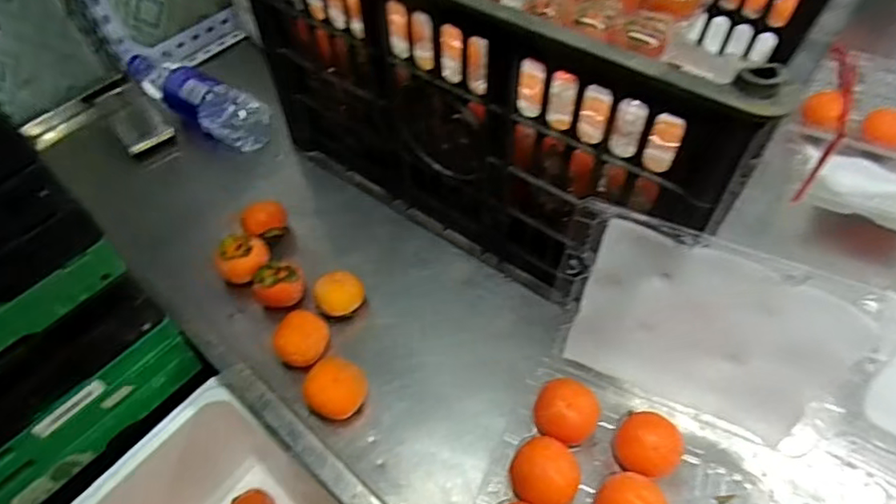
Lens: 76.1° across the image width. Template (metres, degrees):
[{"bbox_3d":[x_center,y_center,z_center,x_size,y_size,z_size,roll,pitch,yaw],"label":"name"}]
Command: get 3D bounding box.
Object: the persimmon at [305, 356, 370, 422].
[{"bbox_3d":[-0.101,0.125,0.516,0.047,0.041,0.049,-1,55,2],"label":"persimmon"}]

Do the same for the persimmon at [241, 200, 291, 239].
[{"bbox_3d":[-0.197,-0.031,0.625,0.046,0.041,0.035,-26,58,-15],"label":"persimmon"}]

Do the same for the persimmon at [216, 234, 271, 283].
[{"bbox_3d":[-0.211,0.012,0.598,0.050,0.043,0.052,5,56,6],"label":"persimmon"}]

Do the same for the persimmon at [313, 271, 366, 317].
[{"bbox_3d":[-0.107,0.044,0.573,0.047,0.034,0.047,-1,55,2],"label":"persimmon"}]

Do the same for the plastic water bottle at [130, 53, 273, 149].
[{"bbox_3d":[-0.326,-0.202,0.741,0.227,0.058,0.065,30,61,21],"label":"plastic water bottle"}]

